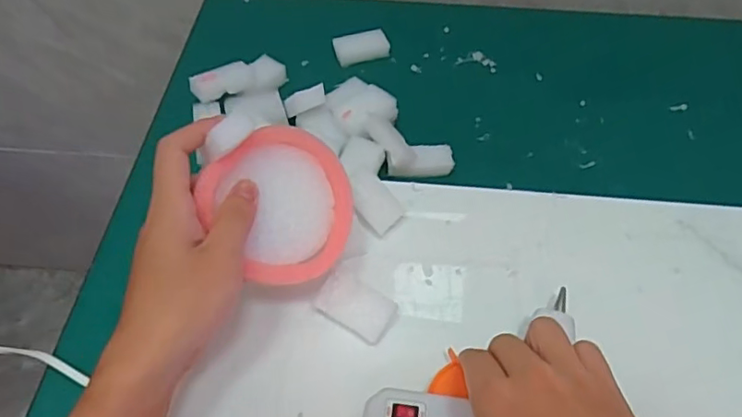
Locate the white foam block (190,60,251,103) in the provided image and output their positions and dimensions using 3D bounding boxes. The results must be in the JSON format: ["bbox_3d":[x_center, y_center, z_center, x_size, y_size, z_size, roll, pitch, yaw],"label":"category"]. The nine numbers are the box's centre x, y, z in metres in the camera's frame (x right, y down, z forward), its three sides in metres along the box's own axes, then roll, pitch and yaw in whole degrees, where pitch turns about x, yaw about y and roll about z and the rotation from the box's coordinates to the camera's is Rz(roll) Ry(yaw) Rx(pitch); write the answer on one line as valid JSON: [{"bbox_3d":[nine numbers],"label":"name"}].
[{"bbox_3d":[-0.128,-0.111,0.503,0.053,0.016,0.022,-26,57,-20],"label":"white foam block"}]

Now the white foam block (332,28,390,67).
[{"bbox_3d":[-0.009,-0.163,0.581,0.052,0.015,0.031,-14,54,-12],"label":"white foam block"}]

